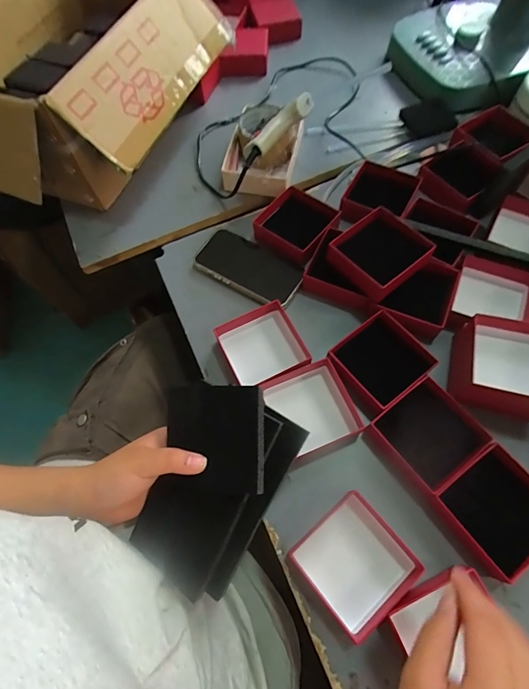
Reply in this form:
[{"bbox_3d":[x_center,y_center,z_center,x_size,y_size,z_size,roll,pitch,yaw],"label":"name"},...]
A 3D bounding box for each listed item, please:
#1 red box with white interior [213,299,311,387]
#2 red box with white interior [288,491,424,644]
[{"bbox_3d":[-0.003,0.004,0.431,0.086,0.035,0.089,-24,66,-7],"label":"red box with white interior"},{"bbox_3d":[0.084,0.201,0.339,0.088,0.033,0.088,-38,69,-13],"label":"red box with white interior"}]

